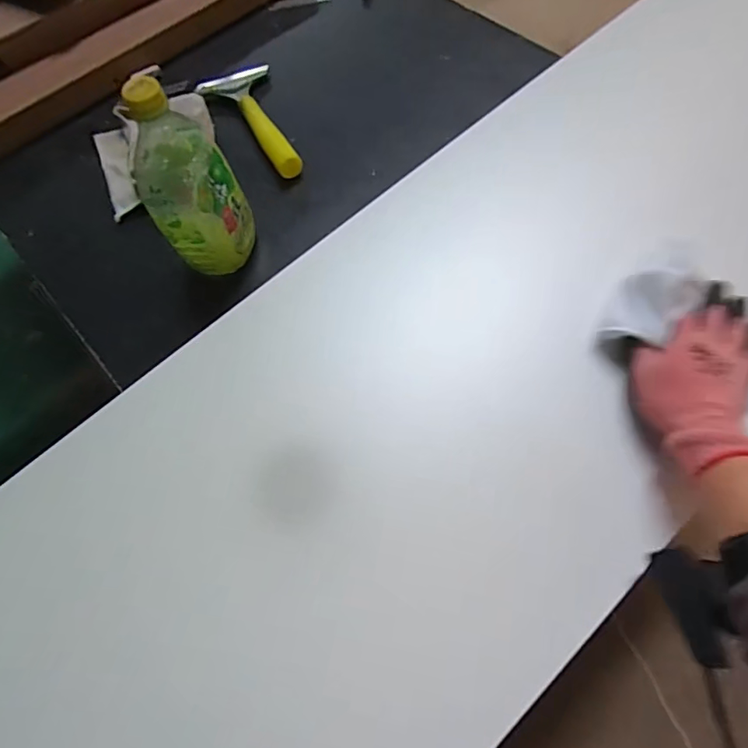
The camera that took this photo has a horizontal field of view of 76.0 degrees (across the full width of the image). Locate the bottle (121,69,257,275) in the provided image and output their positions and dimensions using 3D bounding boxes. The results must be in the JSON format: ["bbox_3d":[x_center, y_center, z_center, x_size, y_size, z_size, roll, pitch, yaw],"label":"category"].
[{"bbox_3d":[-0.170,-0.171,0.451,0.081,0.188,0.071,-23,67,-7],"label":"bottle"}]

